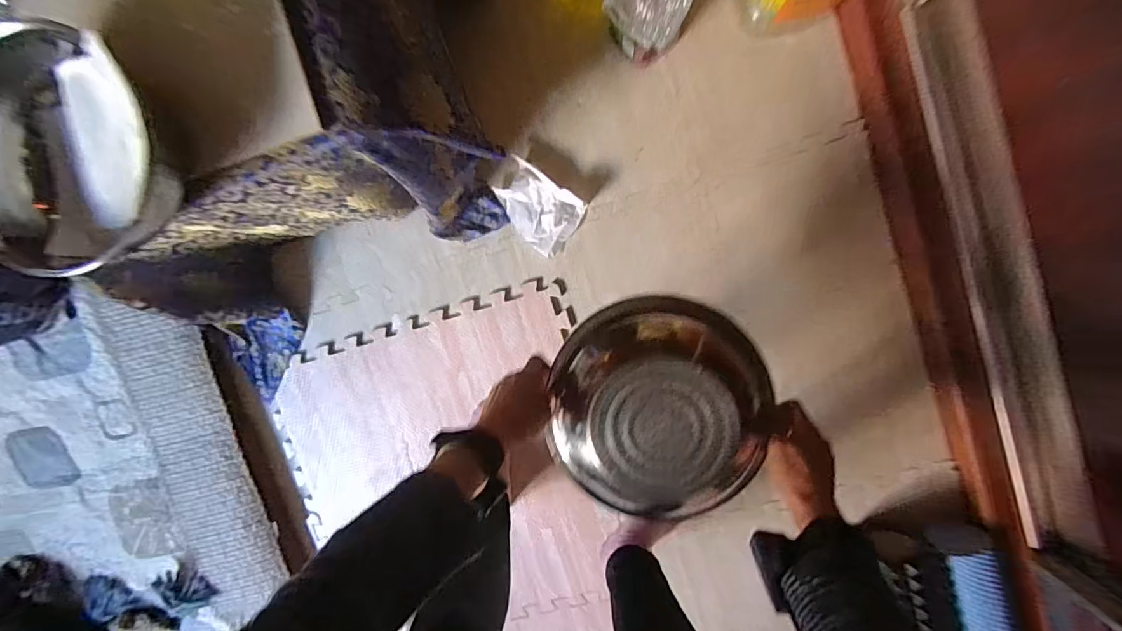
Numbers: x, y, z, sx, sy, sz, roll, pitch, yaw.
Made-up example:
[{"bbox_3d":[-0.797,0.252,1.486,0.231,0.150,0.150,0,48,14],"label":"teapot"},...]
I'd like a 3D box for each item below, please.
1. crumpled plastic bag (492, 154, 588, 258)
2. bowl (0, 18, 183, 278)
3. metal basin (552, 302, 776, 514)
[{"bbox_3d":[-0.041,-0.181,0.844,0.145,0.035,0.105,39,97,2],"label":"crumpled plastic bag"},{"bbox_3d":[-0.520,-0.164,0.532,0.223,0.087,0.228,0,94,6],"label":"bowl"},{"bbox_3d":[0.102,0.096,0.526,0.222,0.084,0.217,0,94,6],"label":"metal basin"}]

